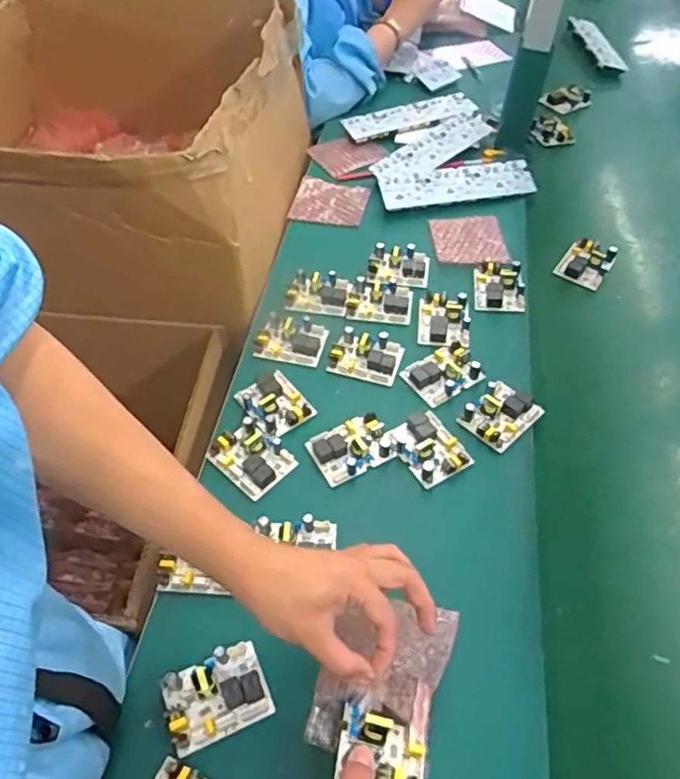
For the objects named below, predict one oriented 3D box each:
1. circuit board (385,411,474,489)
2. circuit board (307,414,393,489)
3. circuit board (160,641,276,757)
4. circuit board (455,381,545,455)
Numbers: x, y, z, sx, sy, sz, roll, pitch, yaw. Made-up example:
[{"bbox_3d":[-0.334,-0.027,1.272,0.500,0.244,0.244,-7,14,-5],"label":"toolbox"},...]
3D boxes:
[{"bbox_3d":[0.093,0.061,0.657,0.060,0.018,0.079,-28,56,-22],"label":"circuit board"},{"bbox_3d":[0.013,0.062,0.661,0.079,0.021,0.058,-23,55,-18],"label":"circuit board"},{"bbox_3d":[-0.102,0.247,0.504,0.079,0.024,0.061,-20,54,-16],"label":"circuit board"},{"bbox_3d":[0.176,0.025,0.682,0.074,0.018,0.064,-35,59,-26],"label":"circuit board"}]

